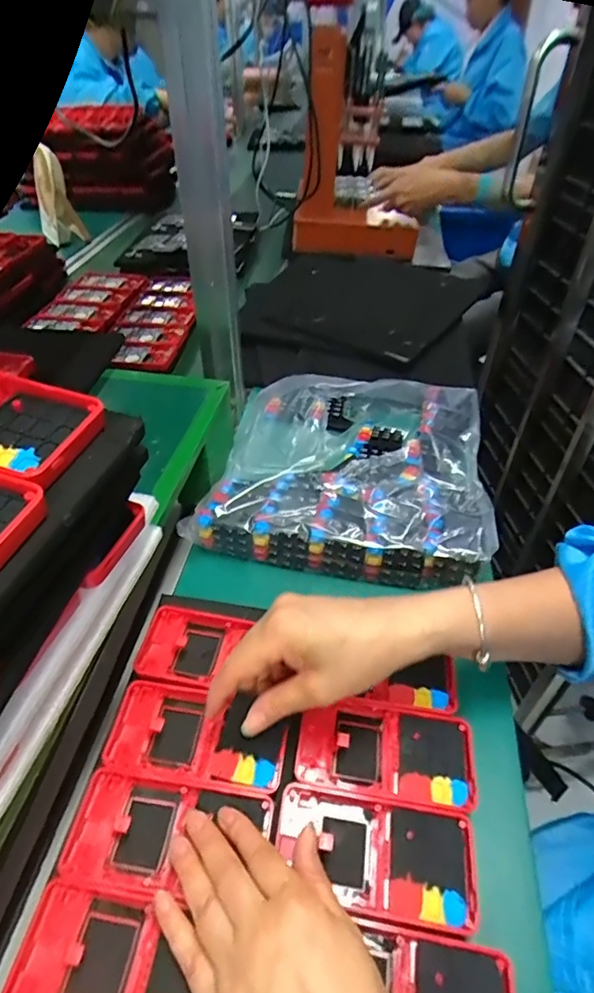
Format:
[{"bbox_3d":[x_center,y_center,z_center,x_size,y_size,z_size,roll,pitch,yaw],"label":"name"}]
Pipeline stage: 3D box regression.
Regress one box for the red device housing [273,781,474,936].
[{"bbox_3d":[0.048,0.222,0.326,0.119,0.023,0.065,6,41,7],"label":"red device housing"}]

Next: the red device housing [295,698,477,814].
[{"bbox_3d":[0.062,0.176,0.365,0.118,0.009,0.062,7,41,8],"label":"red device housing"}]

